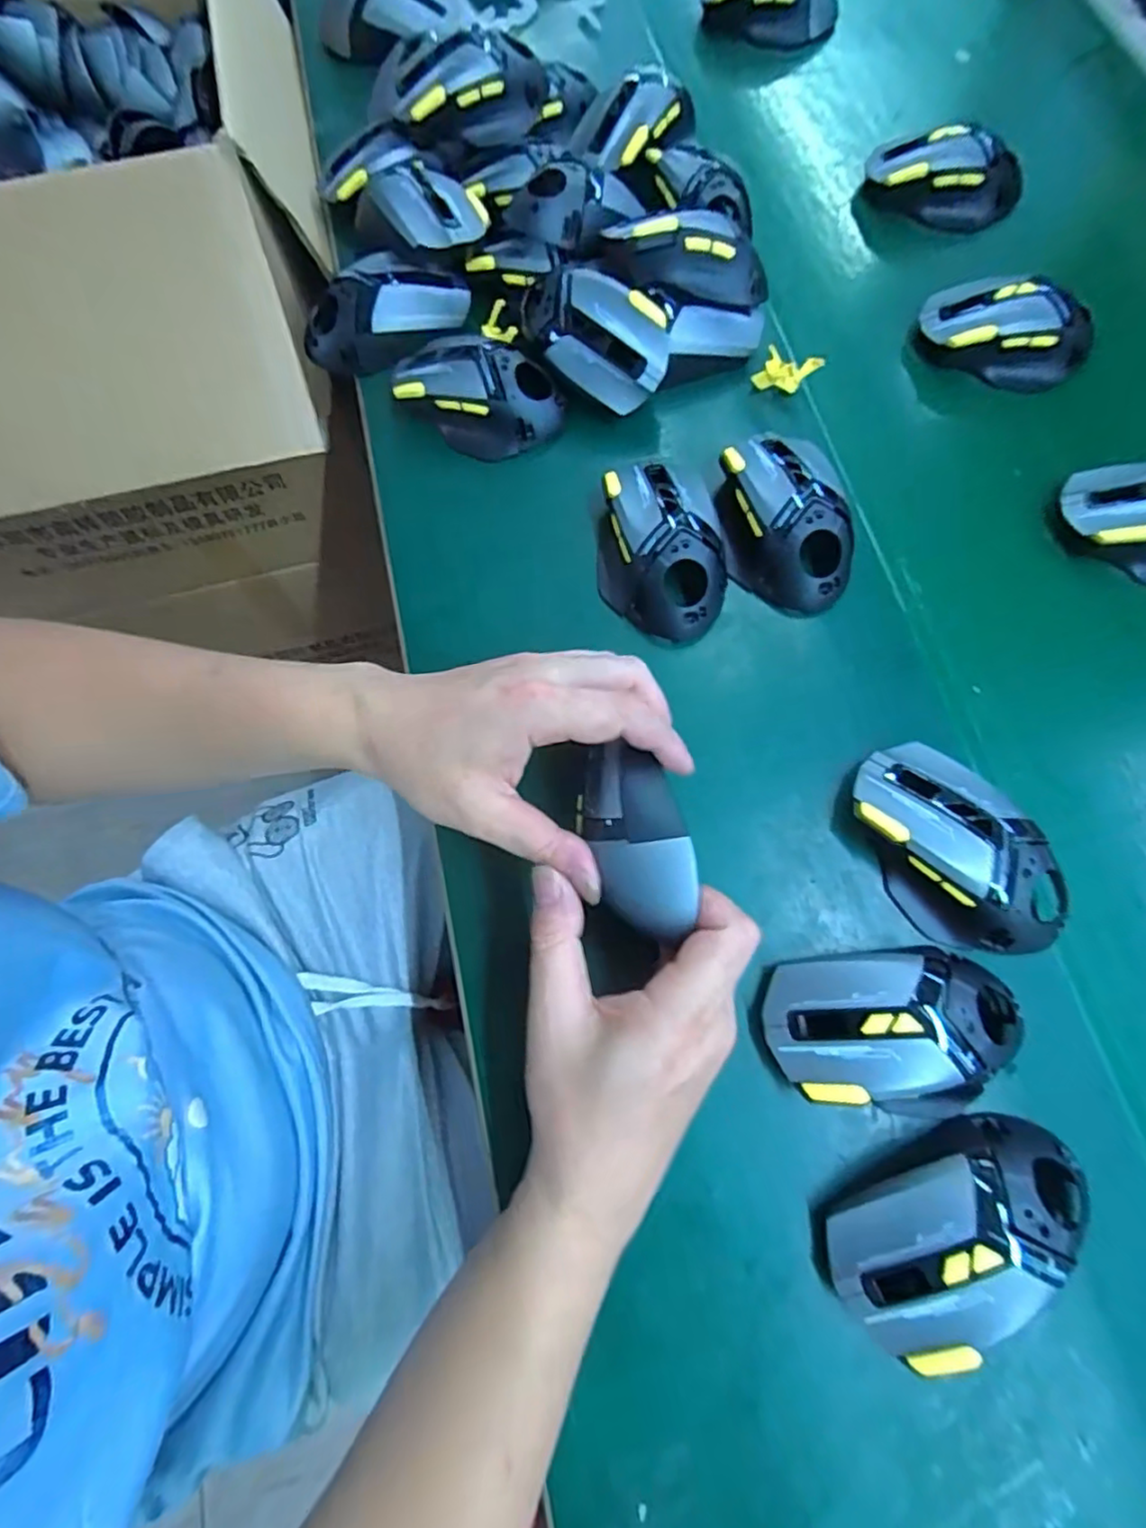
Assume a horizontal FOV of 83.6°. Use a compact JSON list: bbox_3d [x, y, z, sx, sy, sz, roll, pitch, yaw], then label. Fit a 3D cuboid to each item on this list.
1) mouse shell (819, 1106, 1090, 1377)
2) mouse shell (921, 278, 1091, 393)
[{"bbox_3d":[0.171,0.204,0.275,0.119,0.041,0.078,-35,77,-10],"label":"mouse shell"},{"bbox_3d":[0.296,-0.293,0.435,0.110,0.045,0.061,16,74,7],"label":"mouse shell"}]

